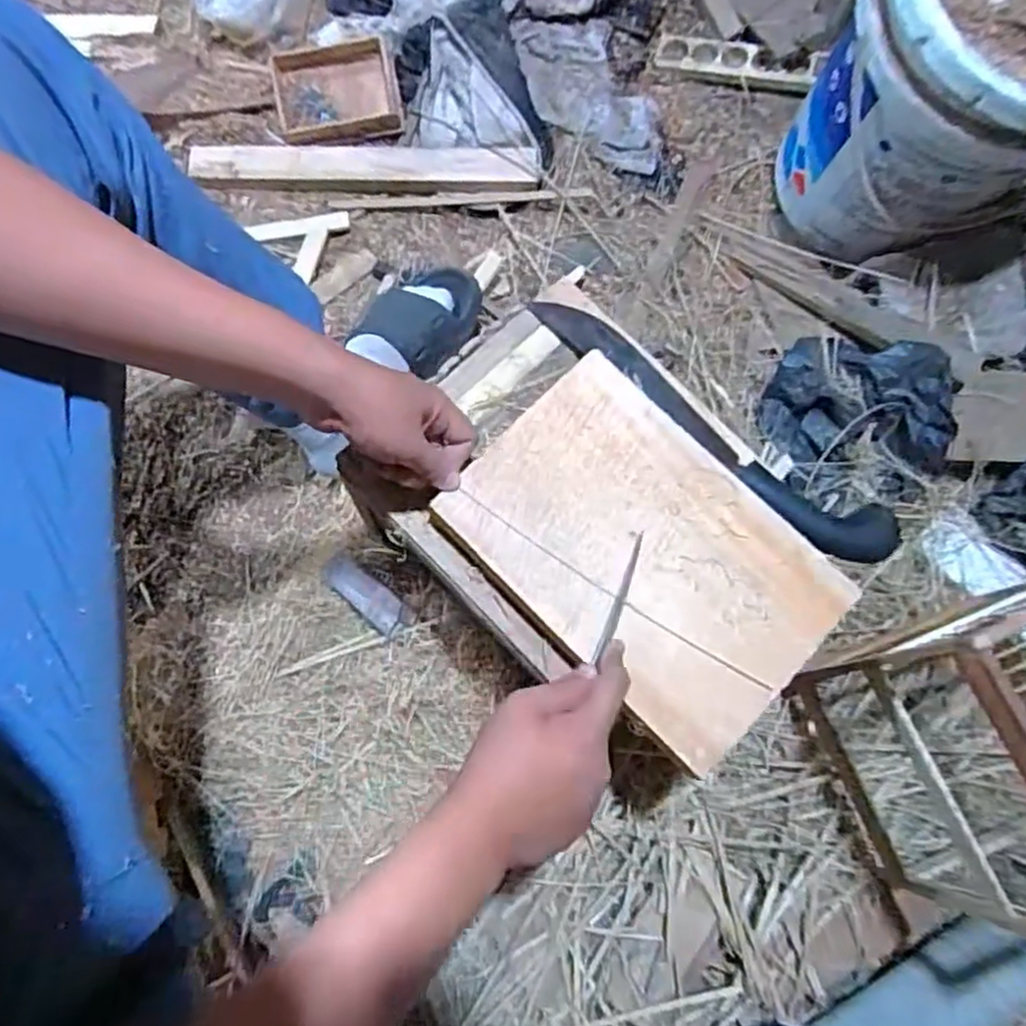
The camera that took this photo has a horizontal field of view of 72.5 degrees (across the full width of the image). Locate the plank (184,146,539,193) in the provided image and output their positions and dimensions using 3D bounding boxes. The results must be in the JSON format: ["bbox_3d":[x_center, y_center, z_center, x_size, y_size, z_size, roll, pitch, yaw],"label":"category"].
[{"bbox_3d":[-0.196,-0.459,0.930,0.451,0.033,0.051,2,72,-2],"label":"plank"}]

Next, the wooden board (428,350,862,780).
[{"bbox_3d":[0.100,0.028,0.539,0.280,0.011,0.190,44,77,10],"label":"wooden board"}]

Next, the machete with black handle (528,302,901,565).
[{"bbox_3d":[0.163,-0.077,0.593,0.358,0.041,0.057,39,76,8],"label":"machete with black handle"}]

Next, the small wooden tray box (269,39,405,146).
[{"bbox_3d":[-0.236,-0.560,0.933,0.157,0.032,0.137,-10,72,-6],"label":"small wooden tray box"}]

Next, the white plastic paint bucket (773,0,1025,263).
[{"bbox_3d":[0.499,-0.469,0.802,0.284,0.336,0.291,1,74,-2],"label":"white plastic paint bucket"}]

